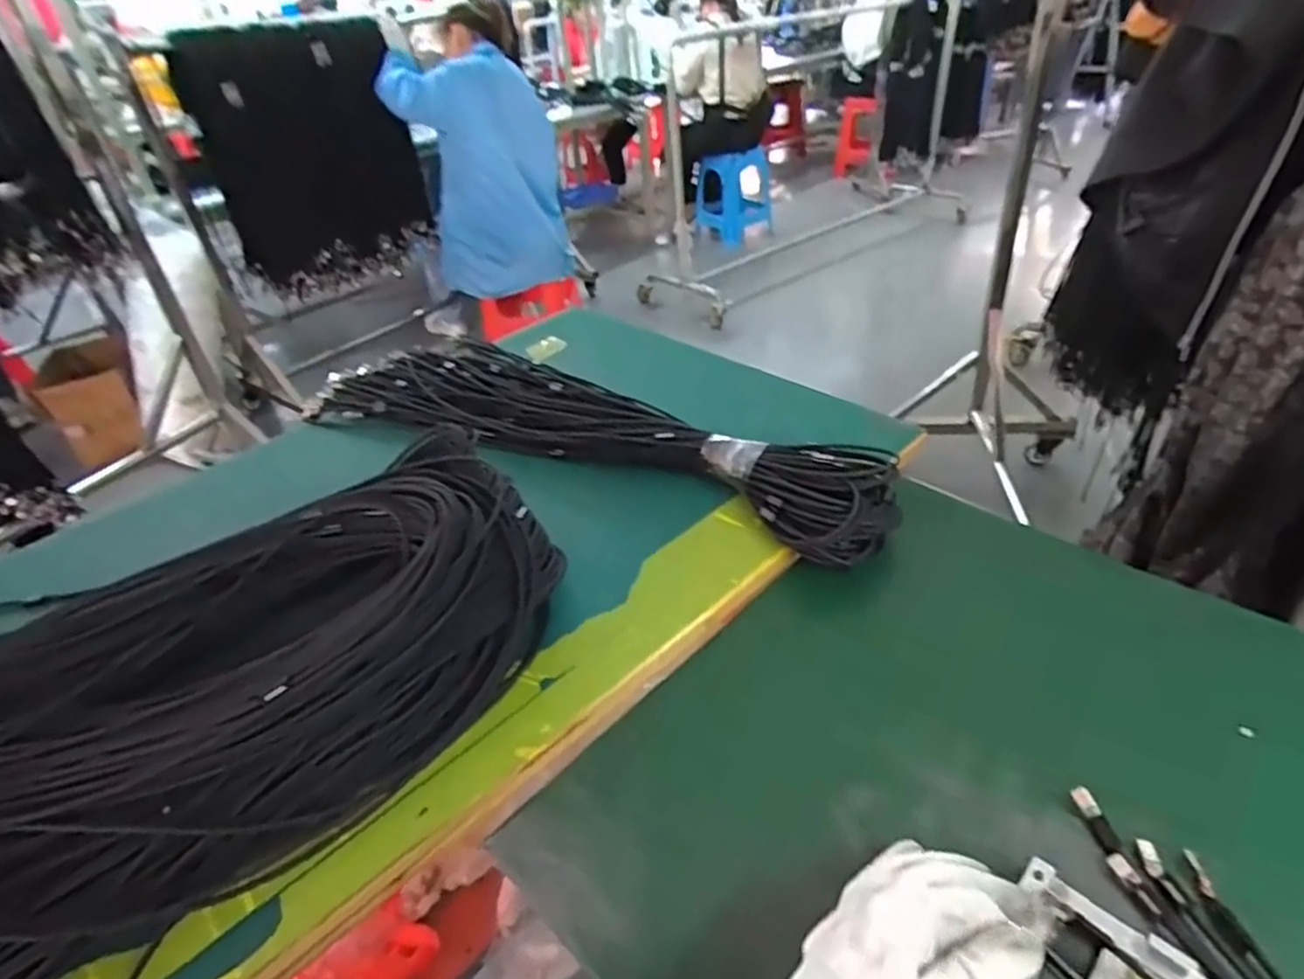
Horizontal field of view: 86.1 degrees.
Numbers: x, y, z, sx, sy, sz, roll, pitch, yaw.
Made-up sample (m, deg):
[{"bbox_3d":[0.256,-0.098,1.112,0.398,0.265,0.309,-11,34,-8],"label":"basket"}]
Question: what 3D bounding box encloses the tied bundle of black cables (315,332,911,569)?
[{"bbox_3d":[-0.088,-0.090,0.806,0.741,0.052,0.219,15,41,26],"label":"tied bundle of black cables"}]

